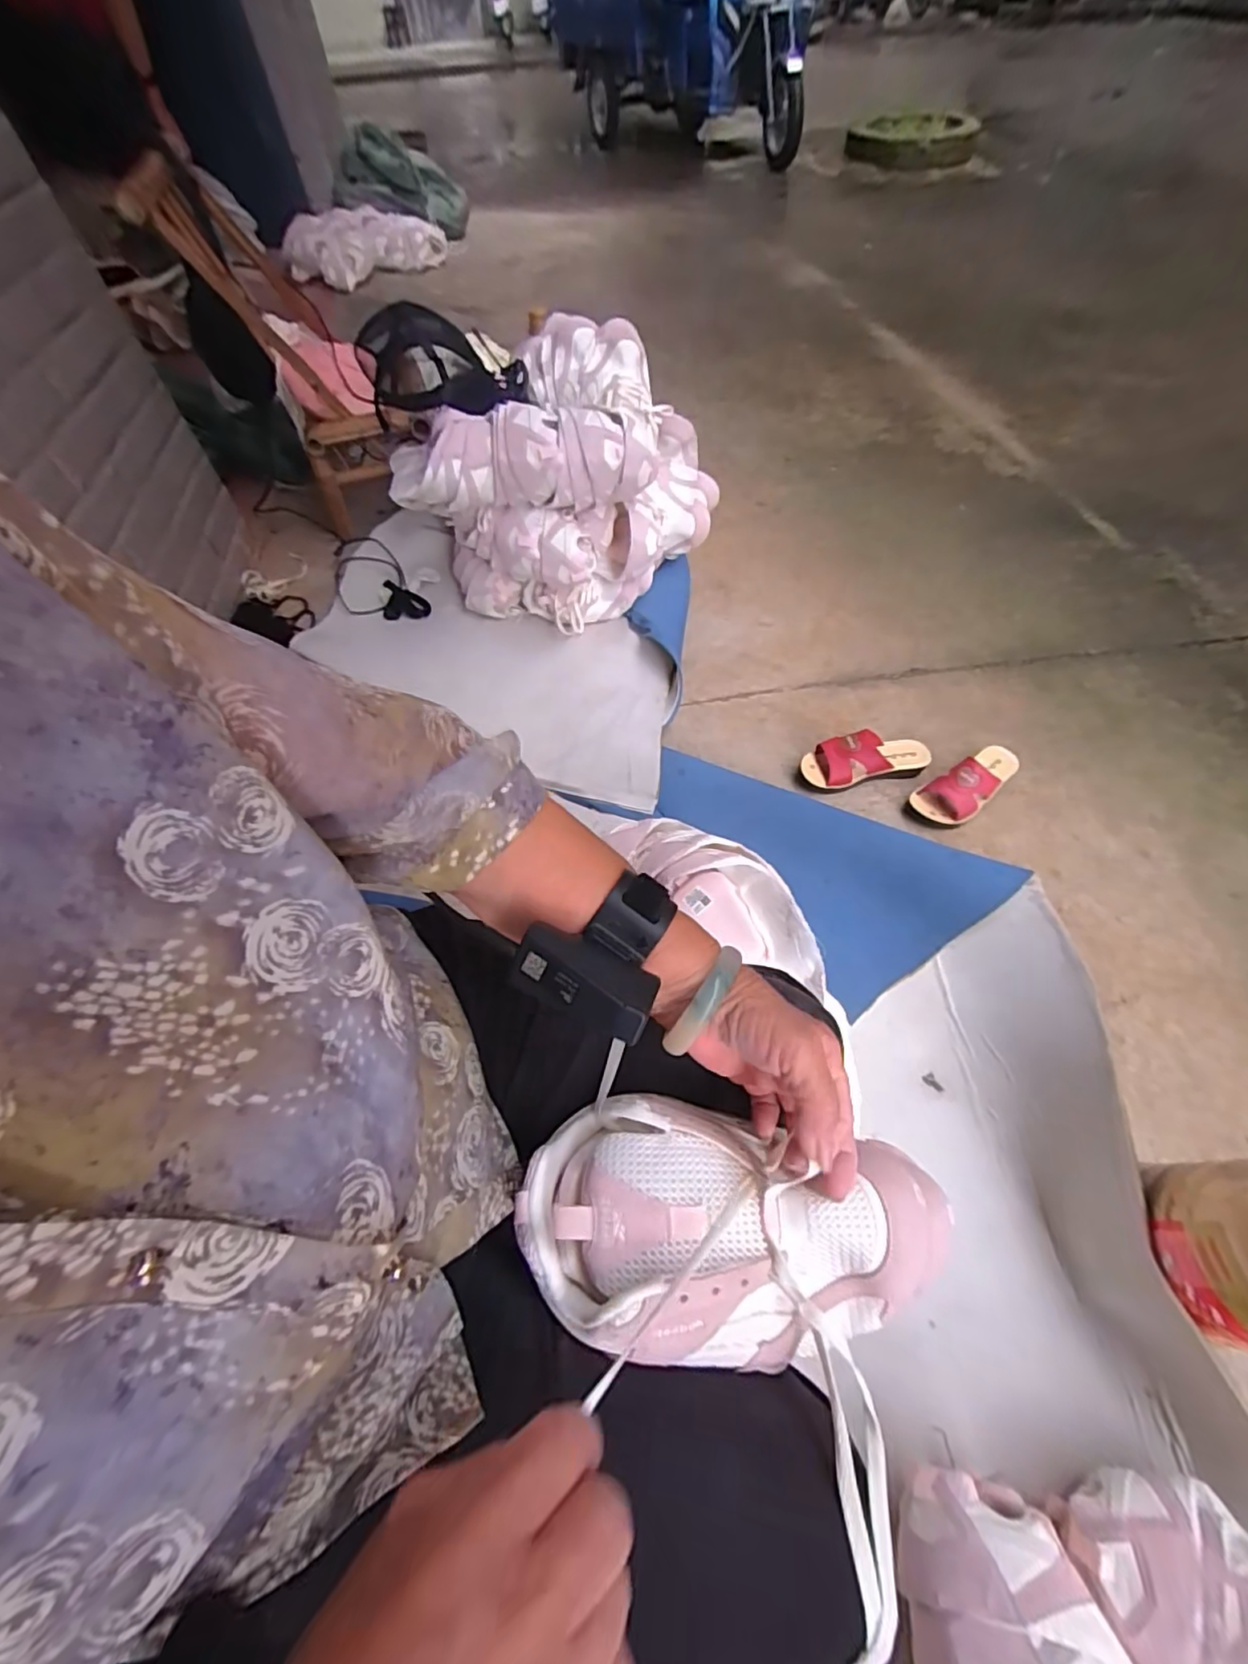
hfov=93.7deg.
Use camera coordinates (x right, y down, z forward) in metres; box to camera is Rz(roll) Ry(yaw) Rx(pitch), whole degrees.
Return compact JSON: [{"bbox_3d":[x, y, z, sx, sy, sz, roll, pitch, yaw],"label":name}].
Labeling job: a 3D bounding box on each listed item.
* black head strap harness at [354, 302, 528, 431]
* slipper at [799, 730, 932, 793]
[{"bbox_3d":[-0.305,-0.796,0.982,0.271,0.111,0.213,-13,58,-6],"label":"black head strap harness"},{"bbox_3d":[0.417,-0.124,1.005,0.217,0.069,0.079,-6,57,-4],"label":"slipper"}]

